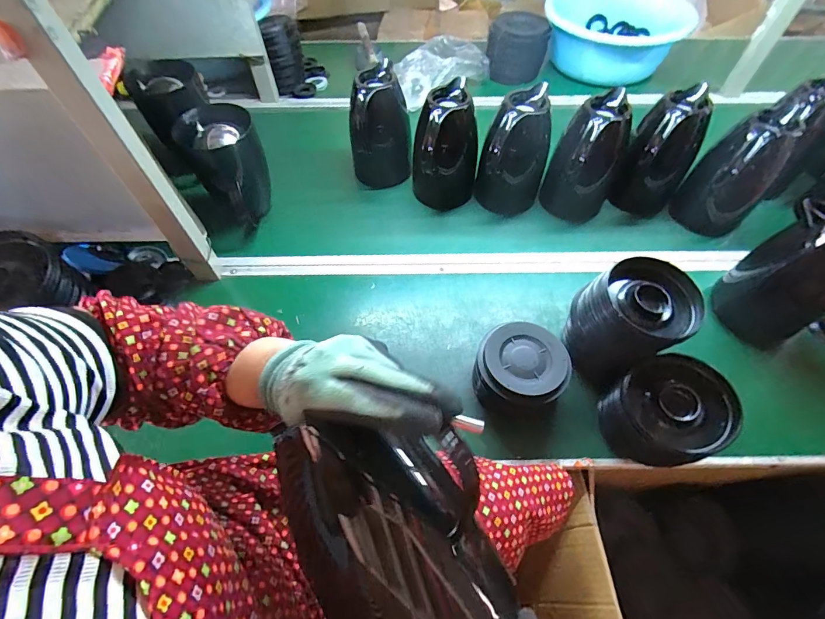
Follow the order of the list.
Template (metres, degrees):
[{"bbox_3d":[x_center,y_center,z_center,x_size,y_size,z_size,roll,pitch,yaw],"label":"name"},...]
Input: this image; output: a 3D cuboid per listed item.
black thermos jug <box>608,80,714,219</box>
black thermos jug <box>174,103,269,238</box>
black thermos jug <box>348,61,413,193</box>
[{"bbox_3d":[0.462,-0.280,0.727,0.109,0.196,0.149,31,62,19],"label":"black thermos jug"},{"bbox_3d":[-0.325,-0.250,0.702,0.117,0.182,0.115,-34,62,-20],"label":"black thermos jug"},{"bbox_3d":[-0.067,-0.374,0.792,0.115,0.205,0.147,-4,56,-2],"label":"black thermos jug"}]

